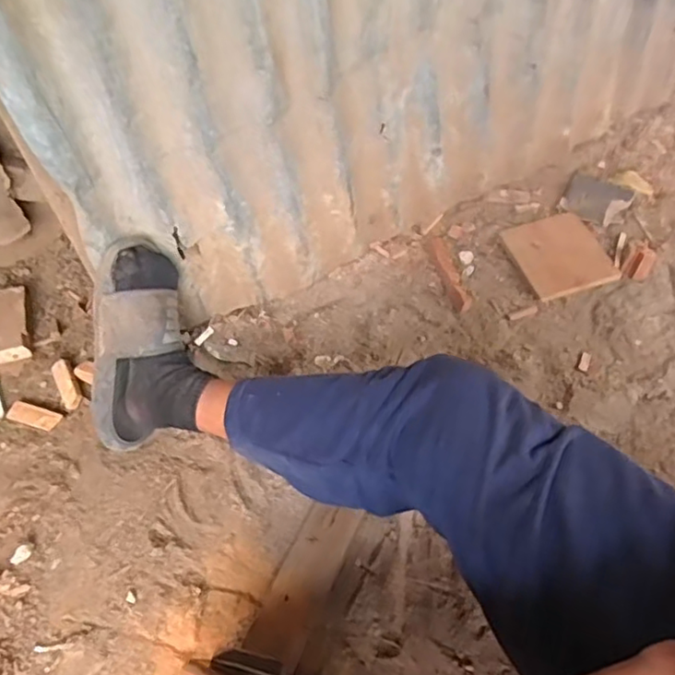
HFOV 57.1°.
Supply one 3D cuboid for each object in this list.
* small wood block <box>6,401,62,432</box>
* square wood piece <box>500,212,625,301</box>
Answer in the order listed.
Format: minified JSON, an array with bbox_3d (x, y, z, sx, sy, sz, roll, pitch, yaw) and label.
[{"bbox_3d":[-0.413,0.105,0.841,0.070,0.018,0.029,12,58,11],"label":"small wood block"},{"bbox_3d":[0.330,-0.124,0.917,0.131,0.015,0.135,-15,57,-6],"label":"square wood piece"}]

